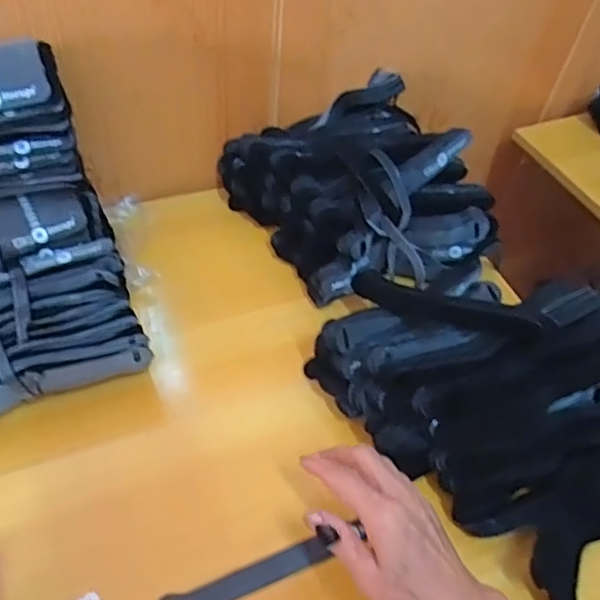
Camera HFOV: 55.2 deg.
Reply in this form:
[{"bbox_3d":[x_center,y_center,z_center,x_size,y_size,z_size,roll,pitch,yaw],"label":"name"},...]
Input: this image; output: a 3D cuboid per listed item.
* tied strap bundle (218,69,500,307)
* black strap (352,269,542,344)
[{"bbox_3d":[0.068,-0.118,0.632,0.227,0.105,0.274,-19,56,-20],"label":"tied strap bundle"},{"bbox_3d":[0.118,0.004,0.506,0.184,0.021,0.026,18,48,41],"label":"black strap"}]

